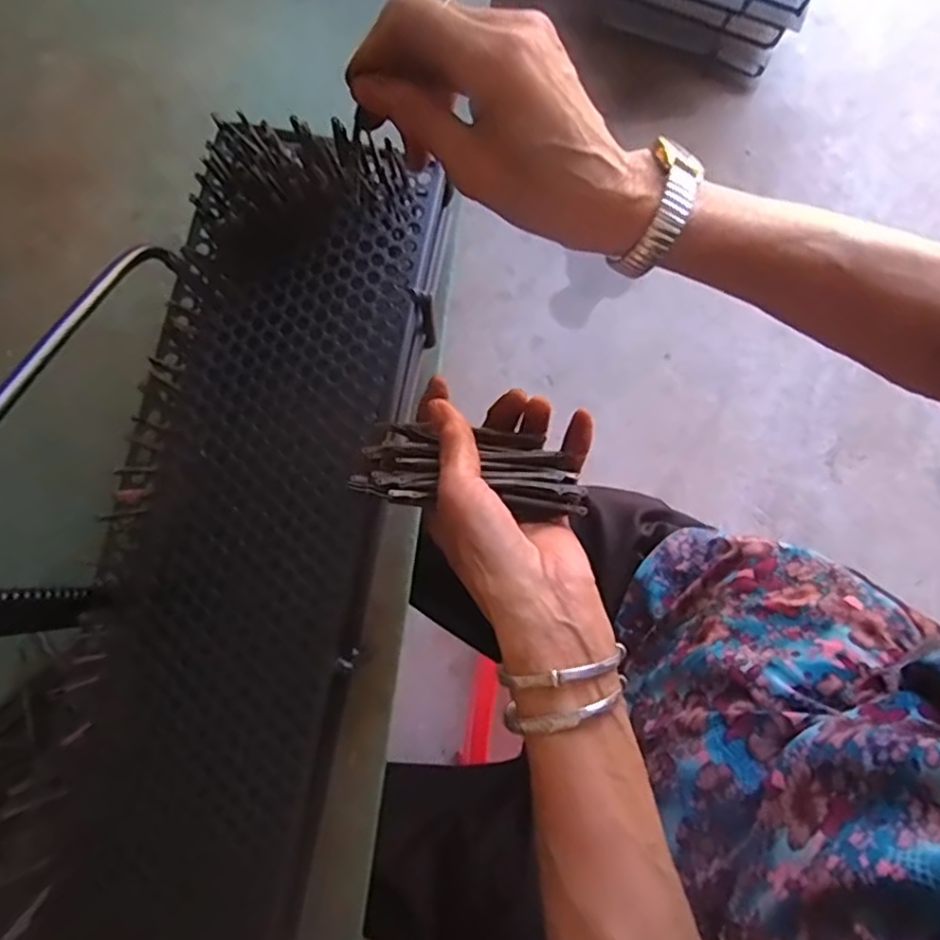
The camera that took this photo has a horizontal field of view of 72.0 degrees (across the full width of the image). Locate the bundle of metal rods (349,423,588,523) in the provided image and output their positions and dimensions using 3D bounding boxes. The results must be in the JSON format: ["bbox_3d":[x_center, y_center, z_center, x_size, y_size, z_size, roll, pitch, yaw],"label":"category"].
[{"bbox_3d":[0.000,-0.001,0.352,0.119,0.026,0.047,5,76,1],"label":"bundle of metal rods"}]

